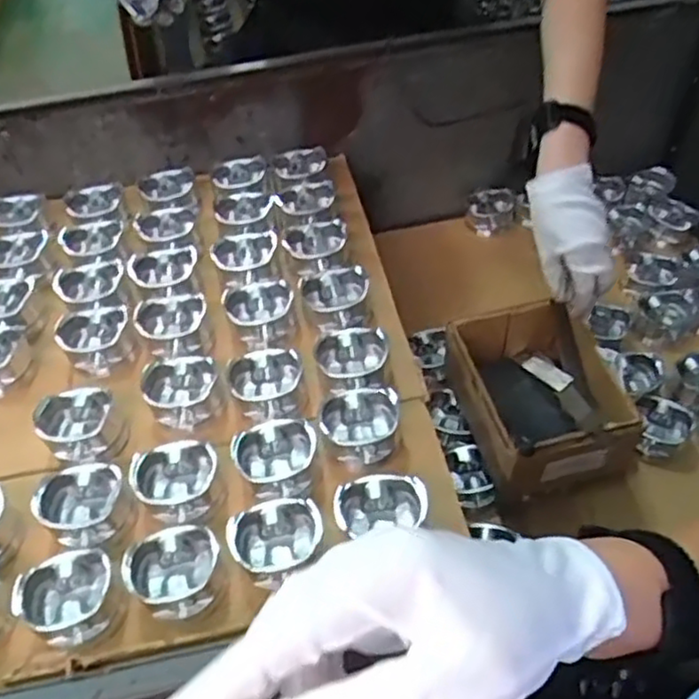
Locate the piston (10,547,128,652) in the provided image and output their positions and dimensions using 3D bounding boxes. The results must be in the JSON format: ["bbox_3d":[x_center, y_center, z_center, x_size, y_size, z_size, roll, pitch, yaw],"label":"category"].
[{"bbox_3d":[-0.230,0.206,0.593,0.079,0.051,0.073,-2,52,2],"label":"piston"}]

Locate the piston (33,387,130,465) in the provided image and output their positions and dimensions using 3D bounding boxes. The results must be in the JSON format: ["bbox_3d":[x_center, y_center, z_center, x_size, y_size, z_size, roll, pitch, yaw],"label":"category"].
[{"bbox_3d":[-0.264,0.075,0.707,0.071,0.052,0.073,-2,52,2],"label":"piston"}]

